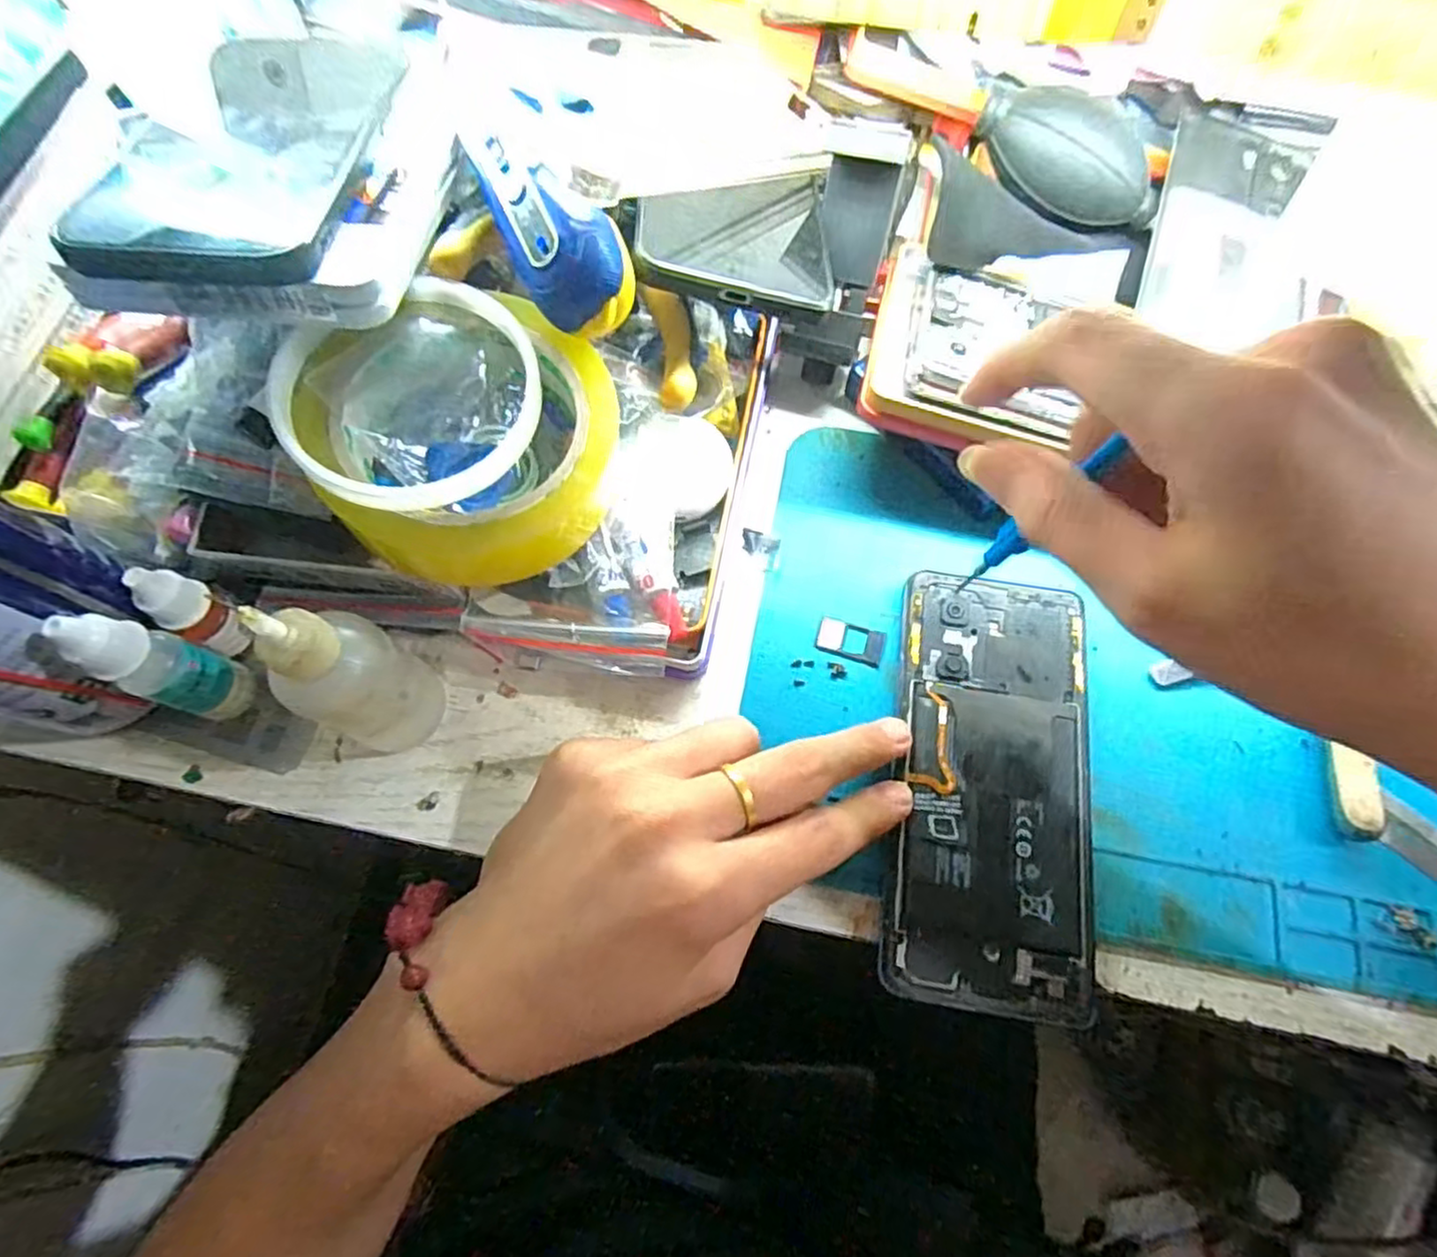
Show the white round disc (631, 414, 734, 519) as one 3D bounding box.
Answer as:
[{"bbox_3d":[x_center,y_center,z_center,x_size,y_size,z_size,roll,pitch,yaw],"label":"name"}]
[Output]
[{"bbox_3d":[-0.015,-0.068,0.294,0.043,0.004,0.044,6,76,-27],"label":"white round disc"}]

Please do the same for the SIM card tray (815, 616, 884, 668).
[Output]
[{"bbox_3d":[0.055,0.005,0.291,0.027,0.004,0.015,17,71,5],"label":"SIM card tray"}]

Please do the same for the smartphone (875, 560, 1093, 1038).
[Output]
[{"bbox_3d":[0.103,0.056,0.264,0.072,0.005,0.158,9,70,2],"label":"smartphone"}]

